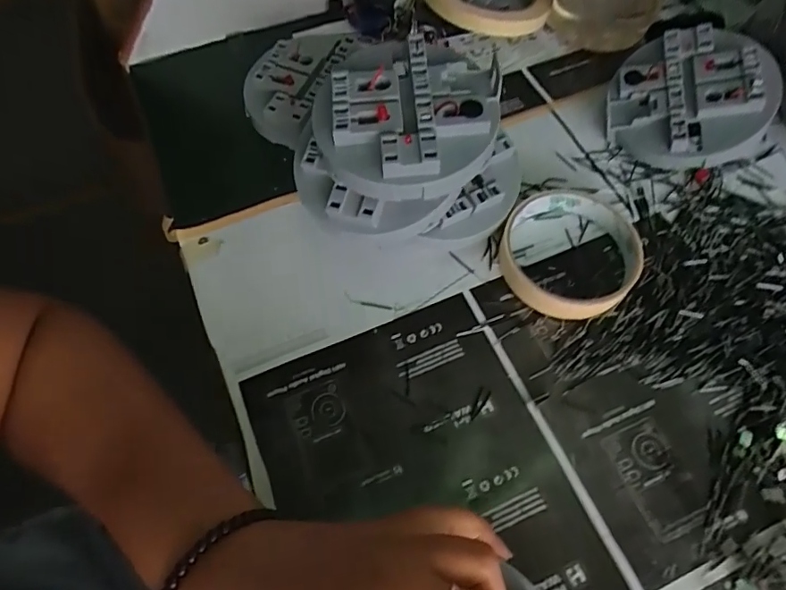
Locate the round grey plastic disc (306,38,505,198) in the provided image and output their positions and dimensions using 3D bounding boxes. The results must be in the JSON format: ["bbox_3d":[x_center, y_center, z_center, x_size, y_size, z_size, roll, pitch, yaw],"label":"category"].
[{"bbox_3d":[0.007,-0.098,0.289,0.095,0.029,0.091,0,62,1],"label":"round grey plastic disc"}]

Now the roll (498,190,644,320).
[{"bbox_3d":[0.111,-0.027,0.327,0.086,0.017,0.082,-1,63,1],"label":"roll"}]

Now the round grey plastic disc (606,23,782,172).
[{"bbox_3d":[0.200,-0.134,0.354,0.097,0.023,0.096,-4,80,22],"label":"round grey plastic disc"}]

